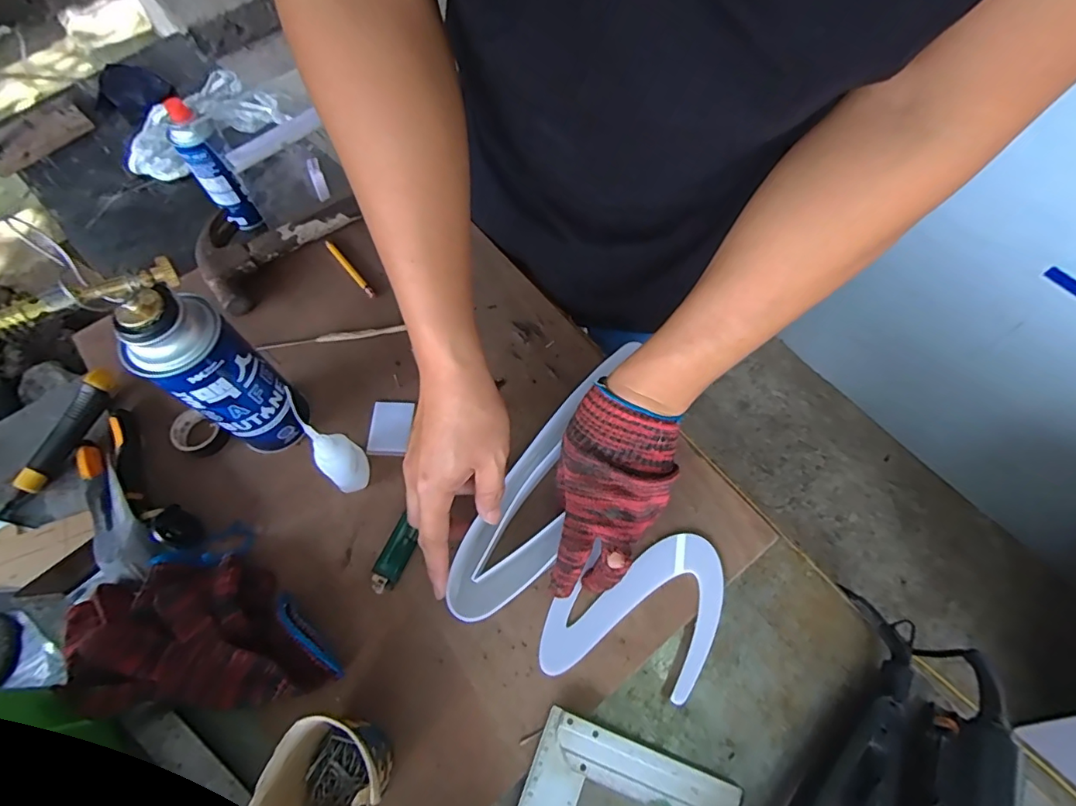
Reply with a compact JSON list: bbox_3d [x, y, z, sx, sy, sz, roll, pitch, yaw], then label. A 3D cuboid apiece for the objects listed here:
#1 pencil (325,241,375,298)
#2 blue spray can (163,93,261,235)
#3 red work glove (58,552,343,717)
[{"bbox_3d":[-0.205,-0.148,0.565,0.009,0.008,0.093,-37,70,-16],"label":"pencil"},{"bbox_3d":[-0.481,-0.344,0.763,0.044,0.193,0.045,0,65,0],"label":"blue spray can"},{"bbox_3d":[-0.262,0.174,0.401,0.197,0.055,0.109,-2,65,-1],"label":"red work glove"}]

